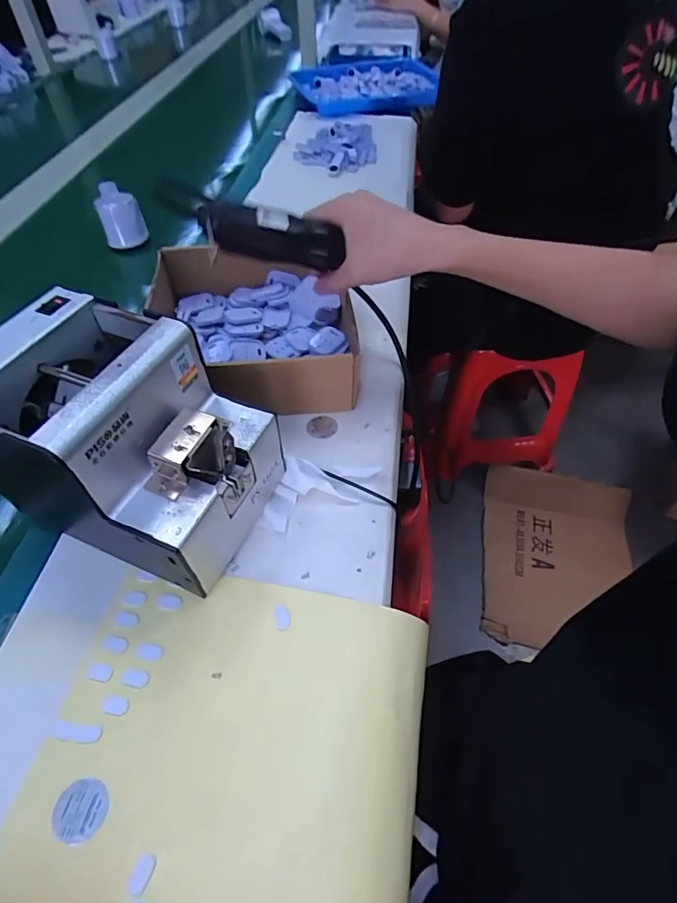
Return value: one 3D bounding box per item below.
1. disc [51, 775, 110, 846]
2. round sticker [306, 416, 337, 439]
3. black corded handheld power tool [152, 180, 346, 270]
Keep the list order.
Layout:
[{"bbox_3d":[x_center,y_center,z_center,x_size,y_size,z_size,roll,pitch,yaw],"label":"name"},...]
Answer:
[{"bbox_3d":[-0.146,0.204,0.271,0.029,0.005,0.029,-1,51,1],"label":"disc"},{"bbox_3d":[-0.015,-0.023,0.453,0.029,0.004,0.030,-1,51,1],"label":"round sticker"},{"bbox_3d":[-0.070,-0.183,0.393,0.150,0.034,0.027,8,48,-21],"label":"black corded handheld power tool"}]

